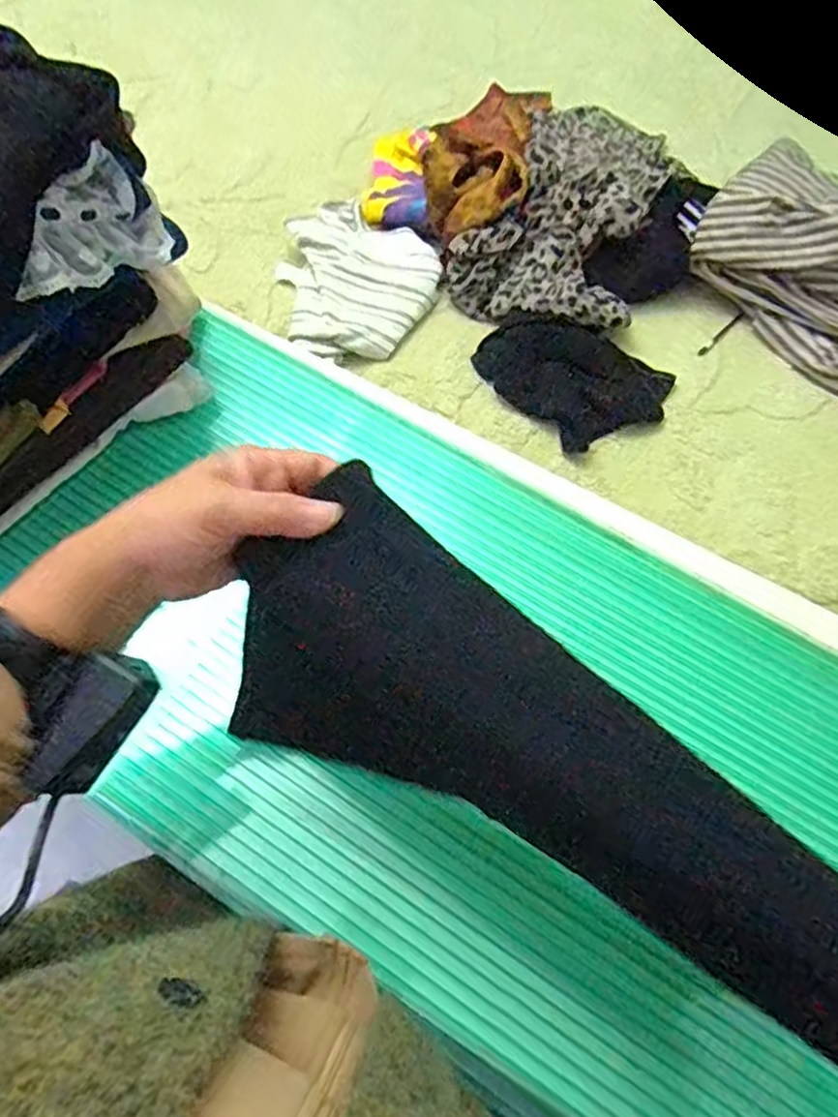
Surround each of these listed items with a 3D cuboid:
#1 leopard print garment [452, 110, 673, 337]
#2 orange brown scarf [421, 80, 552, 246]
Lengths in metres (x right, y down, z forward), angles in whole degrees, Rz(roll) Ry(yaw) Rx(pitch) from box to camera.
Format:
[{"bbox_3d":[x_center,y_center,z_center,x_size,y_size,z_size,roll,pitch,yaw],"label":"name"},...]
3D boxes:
[{"bbox_3d":[0.215,-0.459,0.865,0.211,0.071,0.446,24,62,9],"label":"leopard print garment"},{"bbox_3d":[0.091,-0.532,0.877,0.120,0.083,0.368,14,61,3],"label":"orange brown scarf"}]

